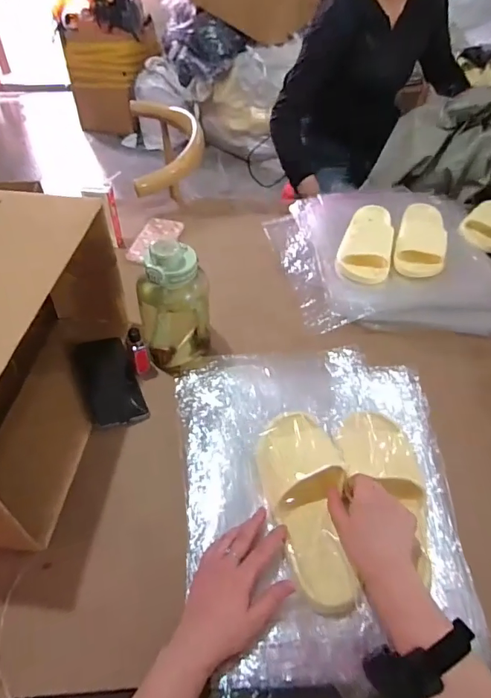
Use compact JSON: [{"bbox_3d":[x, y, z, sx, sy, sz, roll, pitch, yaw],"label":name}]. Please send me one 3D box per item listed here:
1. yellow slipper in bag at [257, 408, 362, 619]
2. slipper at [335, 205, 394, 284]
[{"bbox_3d":[0.079,0.193,0.568,0.095,0.045,0.244,-7,61,-7],"label":"yellow slipper in bag"},{"bbox_3d":[0.254,-0.233,0.931,0.102,0.063,0.256,12,50,10],"label":"slipper"}]

